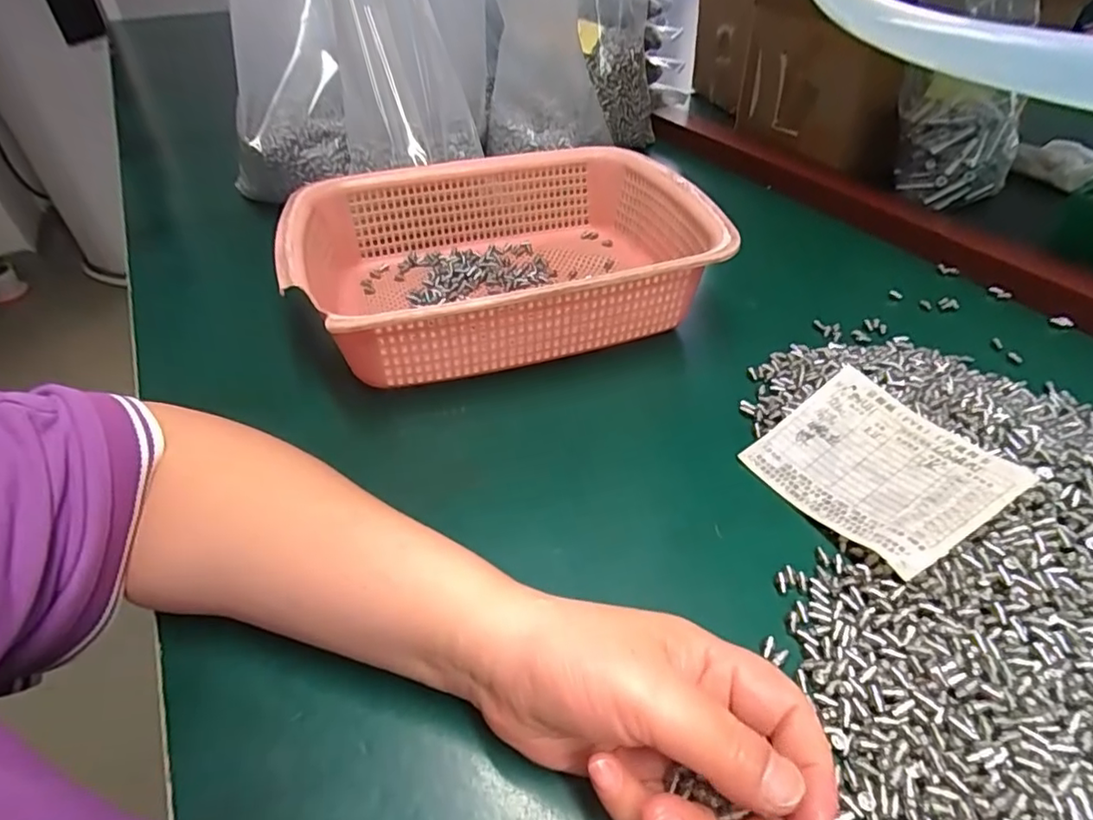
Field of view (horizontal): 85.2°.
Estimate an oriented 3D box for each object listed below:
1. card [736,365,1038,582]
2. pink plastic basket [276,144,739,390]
[{"bbox_3d":[0.176,0.029,0.318,0.087,0.012,0.107,-35,42,-10],"label":"card"},{"bbox_3d":[-0.035,-0.115,0.449,0.283,0.075,0.223,-14,45,-13],"label":"pink plastic basket"}]

